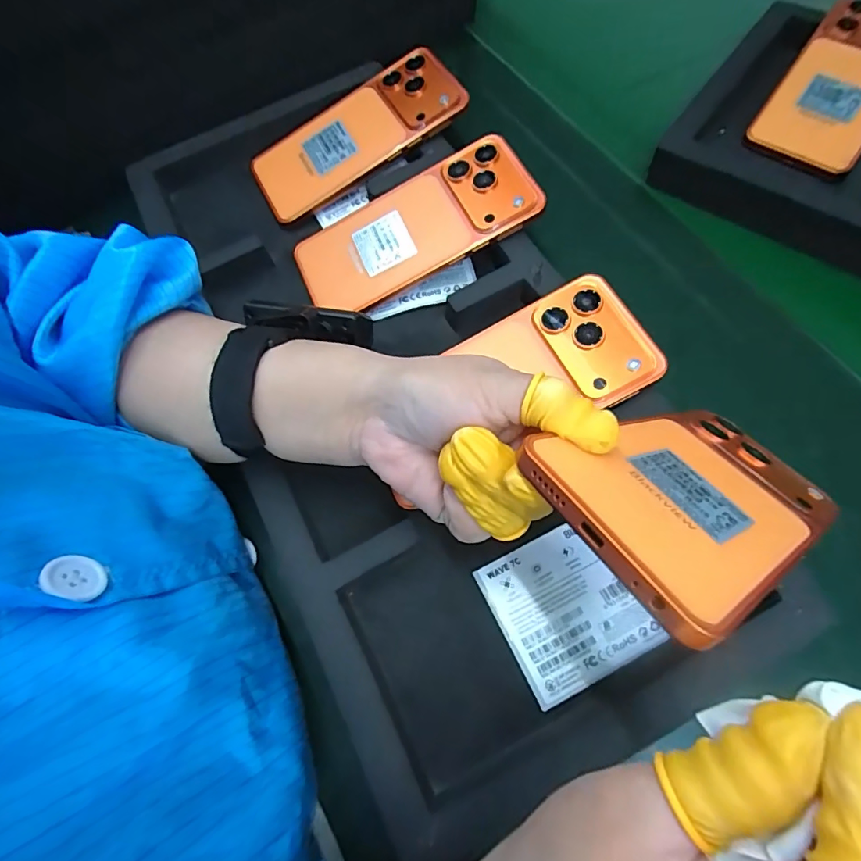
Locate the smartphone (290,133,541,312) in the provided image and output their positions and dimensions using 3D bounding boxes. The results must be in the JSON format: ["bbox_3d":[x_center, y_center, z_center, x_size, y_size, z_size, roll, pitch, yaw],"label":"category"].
[{"bbox_3d":[-0.012,-0.136,0.321,0.163,0.012,0.072,-23,68,8],"label":"smartphone"}]

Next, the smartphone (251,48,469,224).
[{"bbox_3d":[-0.057,-0.222,0.358,0.162,0.013,0.068,-29,69,6],"label":"smartphone"}]

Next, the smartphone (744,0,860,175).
[{"bbox_3d":[0.313,-0.265,0.360,0.076,0.010,0.156,34,83,17],"label":"smartphone"}]

